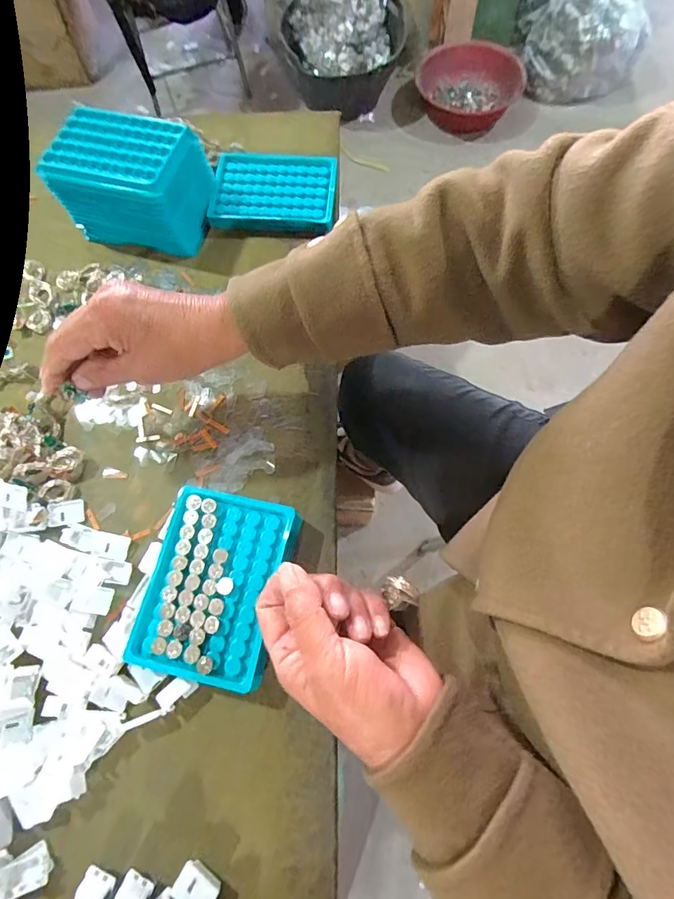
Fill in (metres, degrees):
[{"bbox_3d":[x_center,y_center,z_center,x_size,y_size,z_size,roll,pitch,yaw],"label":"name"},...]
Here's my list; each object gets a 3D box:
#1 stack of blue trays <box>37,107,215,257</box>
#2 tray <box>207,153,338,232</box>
[{"bbox_3d":[-0.201,-0.268,0.445,0.126,0.080,0.096,14,70,6],"label":"stack of blue trays"},{"bbox_3d":[-0.068,-0.282,0.483,0.131,0.020,0.091,2,69,1],"label":"tray"}]

